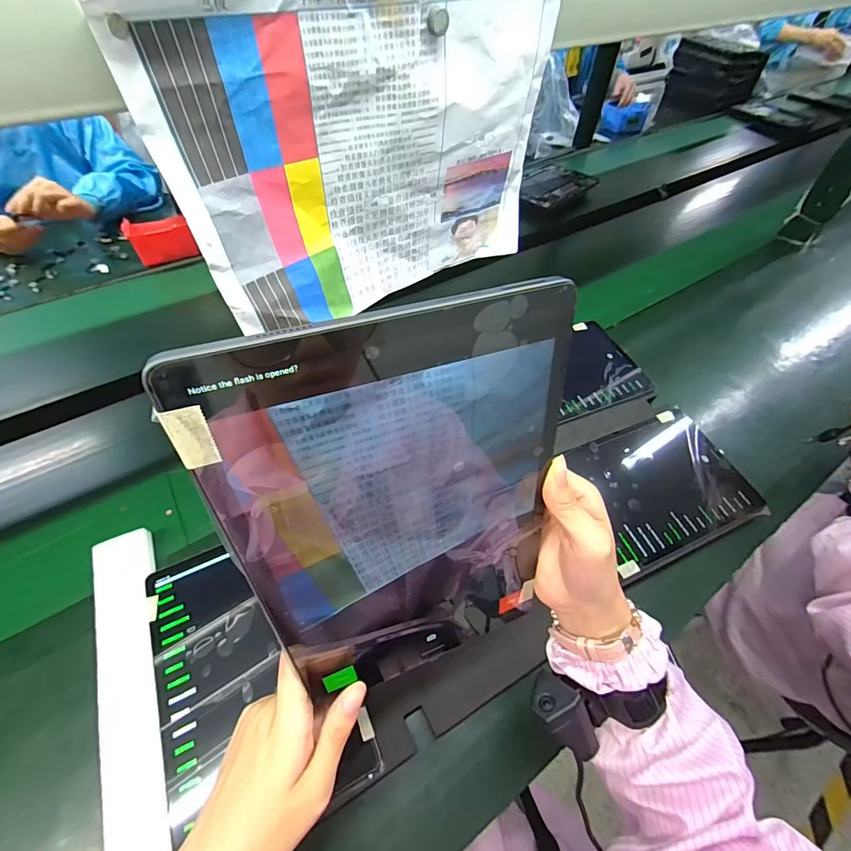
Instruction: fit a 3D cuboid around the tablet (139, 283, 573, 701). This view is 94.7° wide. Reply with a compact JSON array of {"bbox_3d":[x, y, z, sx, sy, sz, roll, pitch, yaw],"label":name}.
[{"bbox_3d":[-0.002,0.065,0.217,0.162,0.259,0.005,-16,35,-15],"label":"tablet"}]

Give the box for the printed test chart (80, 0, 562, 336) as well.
[{"bbox_3d":[-0.025,-0.191,0.292,0.289,0.199,0.025,-30,60,-22],"label":"printed test chart"}]

